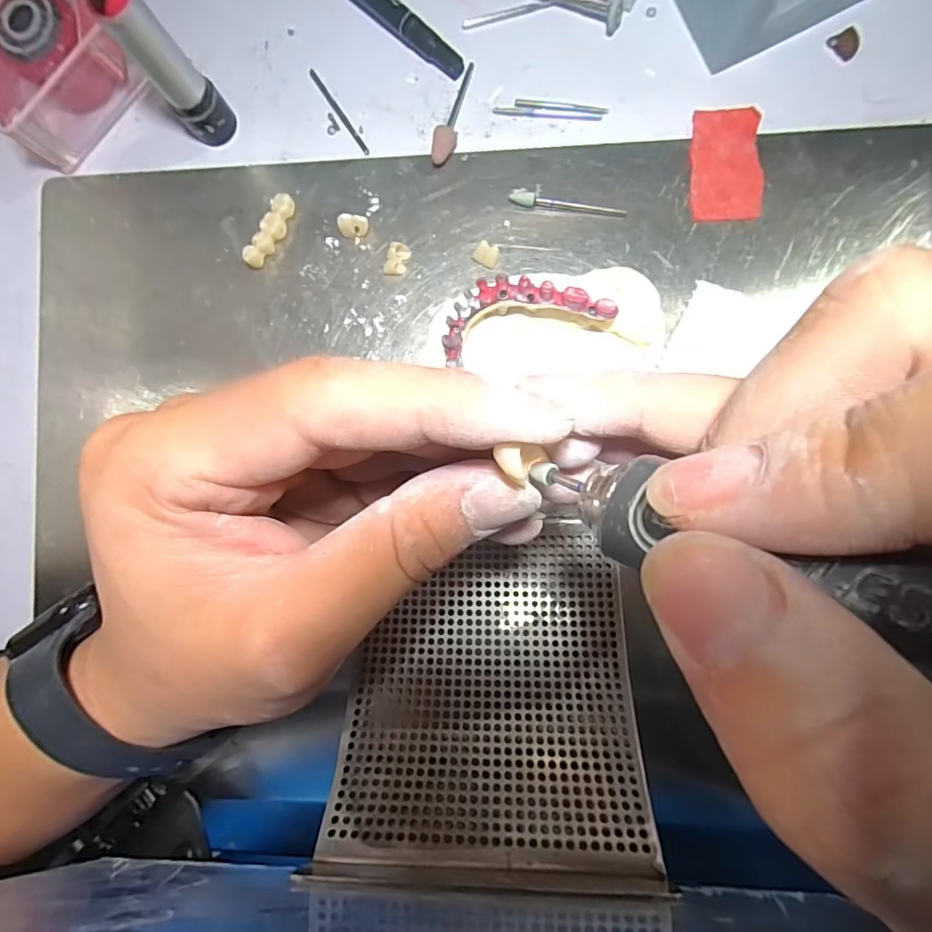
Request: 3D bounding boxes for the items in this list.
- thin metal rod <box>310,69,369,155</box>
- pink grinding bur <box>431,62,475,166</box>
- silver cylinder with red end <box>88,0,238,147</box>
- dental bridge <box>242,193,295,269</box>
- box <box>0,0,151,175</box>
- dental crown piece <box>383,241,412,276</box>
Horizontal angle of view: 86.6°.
[{"bbox_3d":[-0.054,-0.151,0.209,0.004,0.004,0.043,-34,88,4],"label":"thin metal rod"},{"bbox_3d":[-0.005,-0.145,0.202,0.008,0.008,0.045,17,91,6],"label":"pink grinding bur"},{"bbox_3d":[-0.110,-0.148,0.186,0.018,0.058,0.018,-43,85,3],"label":"silver cylinder with red end"},{"bbox_3d":[-0.082,-0.098,0.207,0.008,0.010,0.033,27,91,5],"label":"dental bridge"},{"bbox_3d":[-0.174,-0.170,0.205,0.057,0.030,0.053,-38,86,4],"label":"box"},{"bbox_3d":[-0.028,-0.085,0.203,0.008,0.005,0.013,19,91,5],"label":"dental crown piece"}]

